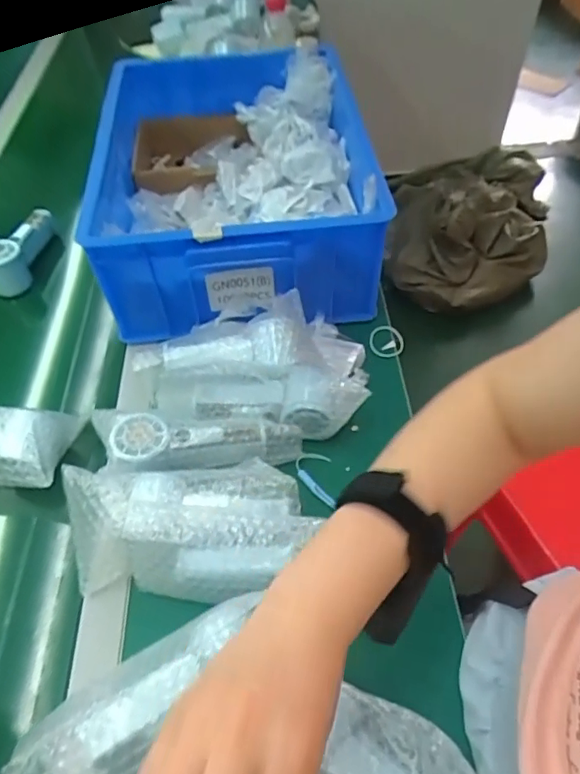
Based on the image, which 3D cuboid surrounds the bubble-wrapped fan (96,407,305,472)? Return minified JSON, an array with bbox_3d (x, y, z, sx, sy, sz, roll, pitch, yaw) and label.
[{"bbox_3d":[-0.098,0.057,0.562,0.217,0.044,0.076,-1,52,2],"label":"bubble-wrapped fan"}]

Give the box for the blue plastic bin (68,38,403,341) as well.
[{"bbox_3d":[-0.079,-0.295,0.770,0.337,0.151,0.483,-7,53,-3],"label":"blue plastic bin"}]

